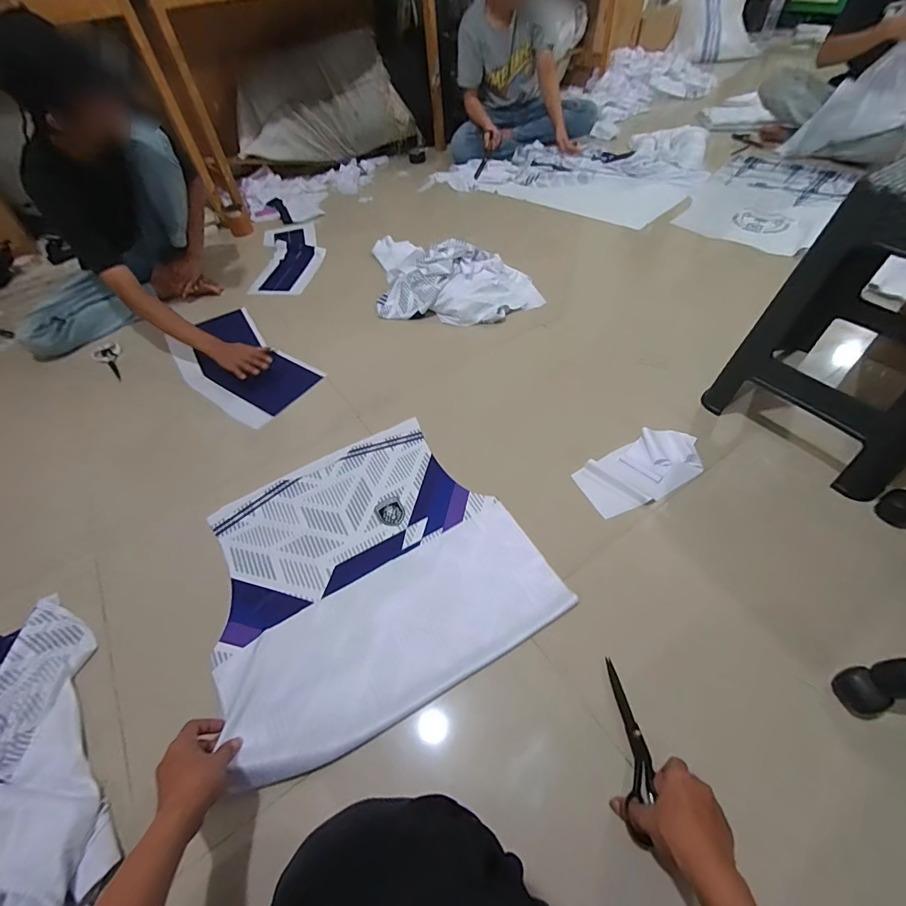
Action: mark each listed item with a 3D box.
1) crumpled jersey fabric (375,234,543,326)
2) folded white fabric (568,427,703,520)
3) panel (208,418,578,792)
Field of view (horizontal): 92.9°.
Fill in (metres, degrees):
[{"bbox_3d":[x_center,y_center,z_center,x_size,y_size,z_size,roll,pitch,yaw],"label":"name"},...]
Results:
[{"bbox_3d":[-0.004,-0.620,1.392,0.502,0.147,0.537,-8,52,-1],"label":"crumpled jersey fabric"},{"bbox_3d":[0.400,0.035,0.908,0.279,0.015,0.140,-27,55,-15],"label":"folded white fabric"},{"bbox_3d":[-0.166,0.195,0.808,0.552,0.039,0.539,-27,55,-15],"label":"panel"}]

